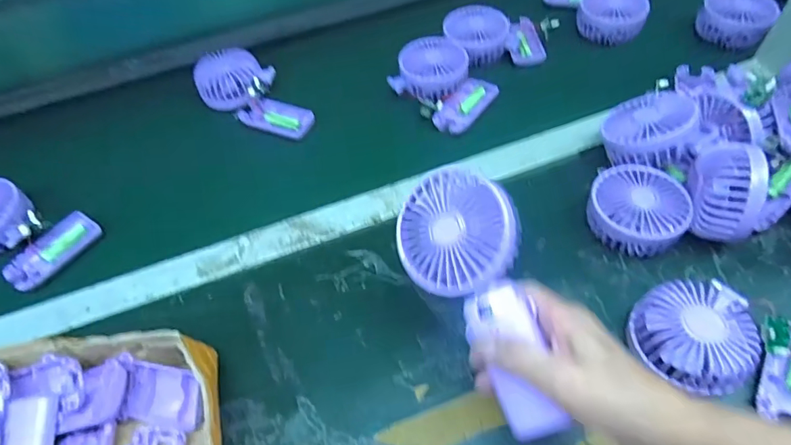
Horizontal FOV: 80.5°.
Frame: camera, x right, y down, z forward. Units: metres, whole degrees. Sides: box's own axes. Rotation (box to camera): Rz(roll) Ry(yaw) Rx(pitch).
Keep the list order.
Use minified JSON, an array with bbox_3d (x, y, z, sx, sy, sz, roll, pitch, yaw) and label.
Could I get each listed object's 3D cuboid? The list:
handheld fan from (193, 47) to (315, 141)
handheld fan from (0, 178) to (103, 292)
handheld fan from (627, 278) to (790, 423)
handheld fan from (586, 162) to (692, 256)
[{"bbox_3d":[-0.182,-0.169,0.611,0.179,0.041,0.084,37,63,11],"label":"handheld fan"},{"bbox_3d":[-0.416,0.004,0.504,0.149,0.049,0.092,19,57,19],"label":"handheld fan"},{"bbox_3d":[0.266,0.095,0.366,0.148,0.047,0.103,17,56,18],"label":"handheld fan"},{"bbox_3d":[0.230,-0.012,0.450,0.083,0.043,0.083,-3,52,4],"label":"handheld fan"}]

